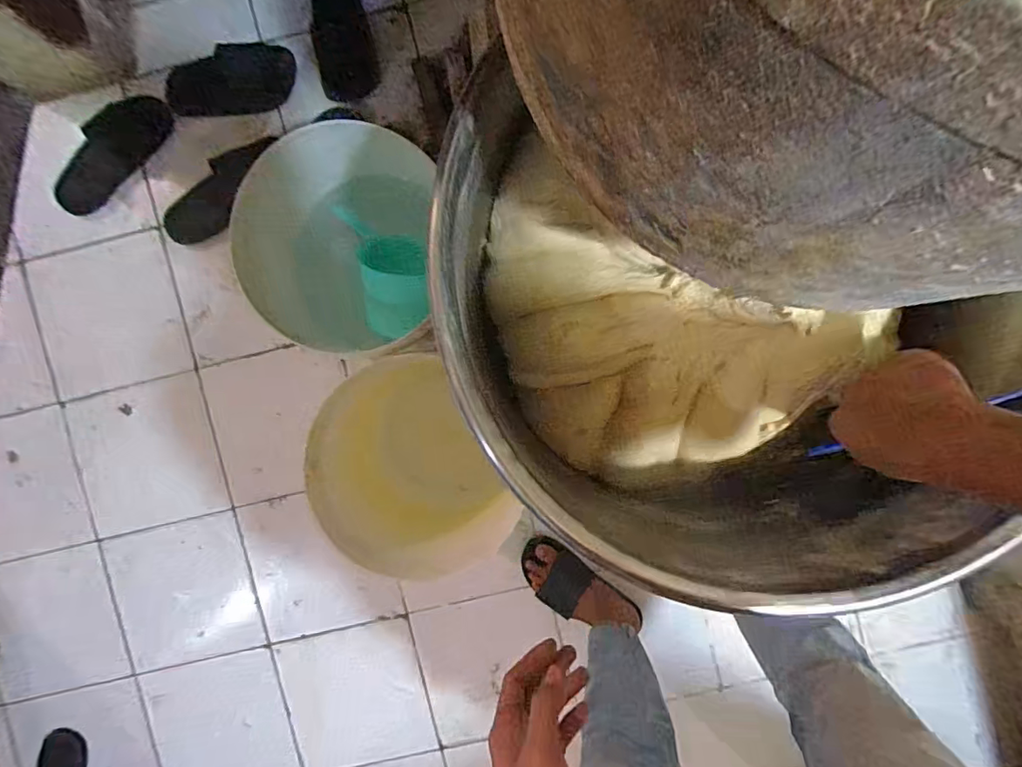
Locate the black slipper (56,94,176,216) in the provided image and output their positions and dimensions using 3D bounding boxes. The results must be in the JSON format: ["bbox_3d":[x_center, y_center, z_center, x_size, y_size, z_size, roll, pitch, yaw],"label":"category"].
[{"bbox_3d":[-0.767,-0.443,0.994,0.108,0.061,0.270,41,94,0],"label":"black slipper"}]

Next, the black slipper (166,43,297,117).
[{"bbox_3d":[-0.532,-0.578,0.991,0.249,0.049,0.113,-5,93,2],"label":"black slipper"}]

